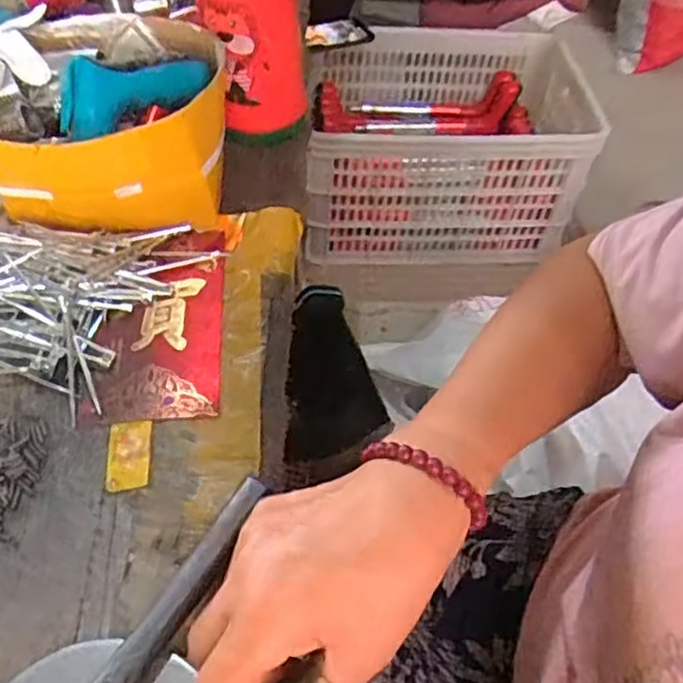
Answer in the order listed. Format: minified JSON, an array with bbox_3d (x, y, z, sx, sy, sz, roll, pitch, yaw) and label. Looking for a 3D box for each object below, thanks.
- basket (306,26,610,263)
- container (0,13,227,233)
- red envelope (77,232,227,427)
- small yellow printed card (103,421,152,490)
[{"bbox_3d":[0.203,-0.396,1.296,0.550,0.264,0.380,3,52,-1],"label":"basket"},{"bbox_3d":[-0.175,-0.166,0.517,0.168,0.091,0.147,-1,53,-3],"label":"container"},{"bbox_3d":[-0.124,-0.018,0.470,0.081,0.006,0.162,-2,53,-4],"label":"red envelope"},{"bbox_3d":[-0.128,0.068,0.408,0.026,0.004,0.044,-3,53,-4],"label":"small yellow printed card"}]

